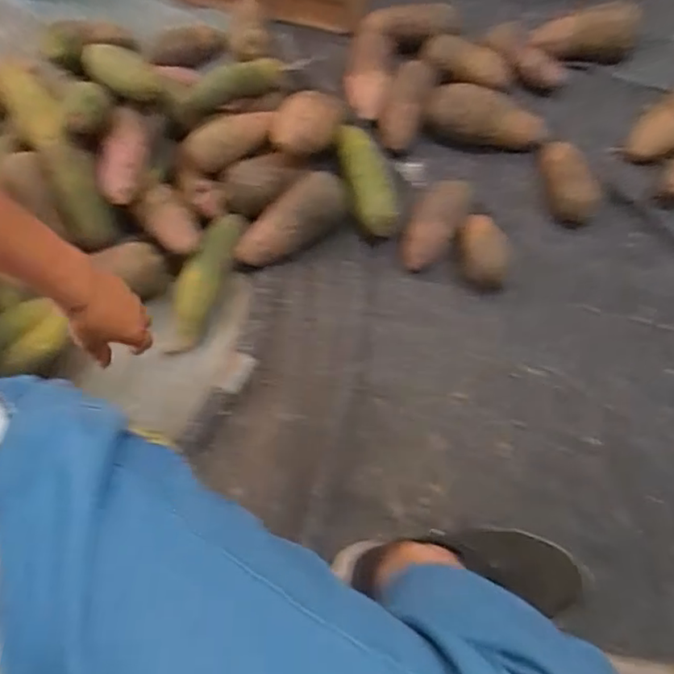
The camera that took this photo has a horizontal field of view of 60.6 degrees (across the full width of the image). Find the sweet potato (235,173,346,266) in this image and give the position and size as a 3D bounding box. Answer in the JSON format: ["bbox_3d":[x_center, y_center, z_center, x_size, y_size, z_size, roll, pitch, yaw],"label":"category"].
[{"bbox_3d":[-0.059,-0.154,0.769,0.161,0.051,0.072,-39,66,-14],"label":"sweet potato"}]

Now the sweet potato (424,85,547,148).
[{"bbox_3d":[0.216,-0.314,0.830,0.169,0.055,0.059,15,65,12],"label":"sweet potato"}]

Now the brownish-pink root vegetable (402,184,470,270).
[{"bbox_3d":[0.134,-0.155,0.776,0.065,0.046,0.142,23,67,16],"label":"brownish-pink root vegetable"}]

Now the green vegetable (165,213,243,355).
[{"bbox_3d":[-0.175,-0.075,0.767,0.053,0.048,0.209,17,79,11],"label":"green vegetable"}]

